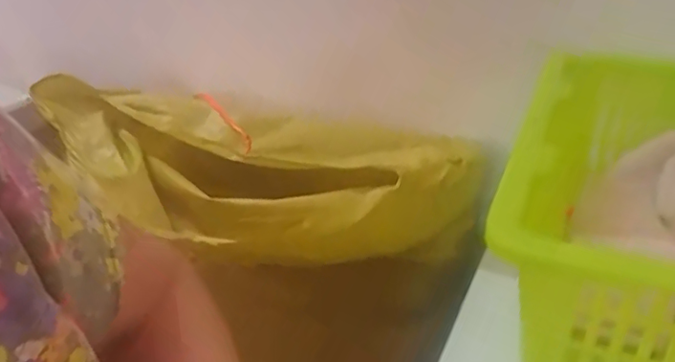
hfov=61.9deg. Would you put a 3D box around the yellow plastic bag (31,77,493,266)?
[{"bbox_3d":[-0.108,-0.019,0.613,0.508,0.109,0.171,10,31,24],"label":"yellow plastic bag"}]

